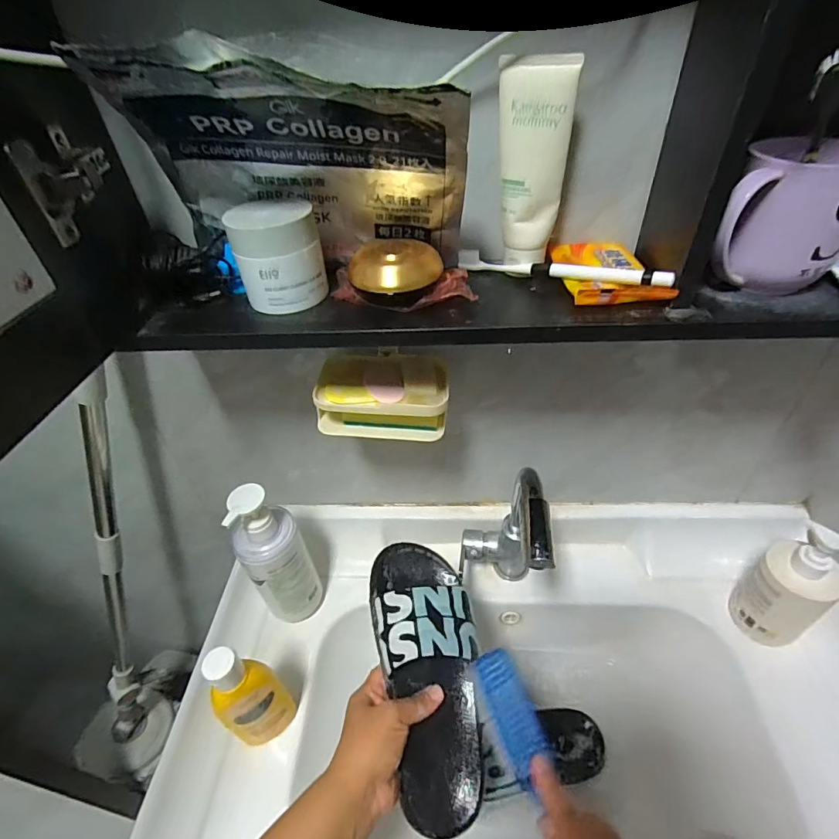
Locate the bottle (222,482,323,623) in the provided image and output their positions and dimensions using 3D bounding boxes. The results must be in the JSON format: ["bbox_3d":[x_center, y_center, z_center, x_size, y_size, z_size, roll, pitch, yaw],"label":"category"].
[{"bbox_3d":[-0.177,0.181,0.588,0.072,0.245,0.060,-27,47,-22],"label":"bottle"}]

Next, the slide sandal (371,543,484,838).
[{"bbox_3d":[0.009,0.237,0.436,0.097,0.073,0.241,-8,66,-4],"label":"slide sandal"}]

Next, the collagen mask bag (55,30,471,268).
[{"bbox_3d":[-0.085,-0.185,0.351,0.239,0.156,0.111,2,43,8],"label":"collagen mask bag"}]

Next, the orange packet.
[{"bbox_3d":[0.153,-0.124,0.386,0.068,0.013,0.104,-3,42,2],"label":"orange packet"}]

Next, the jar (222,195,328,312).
[{"bbox_3d":[-0.118,-0.137,0.391,0.068,0.071,0.065,-3,42,2],"label":"jar"}]

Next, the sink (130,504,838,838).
[{"bbox_3d":[0.133,0.352,0.577,0.809,0.165,0.468,-1,43,4],"label":"sink"}]

